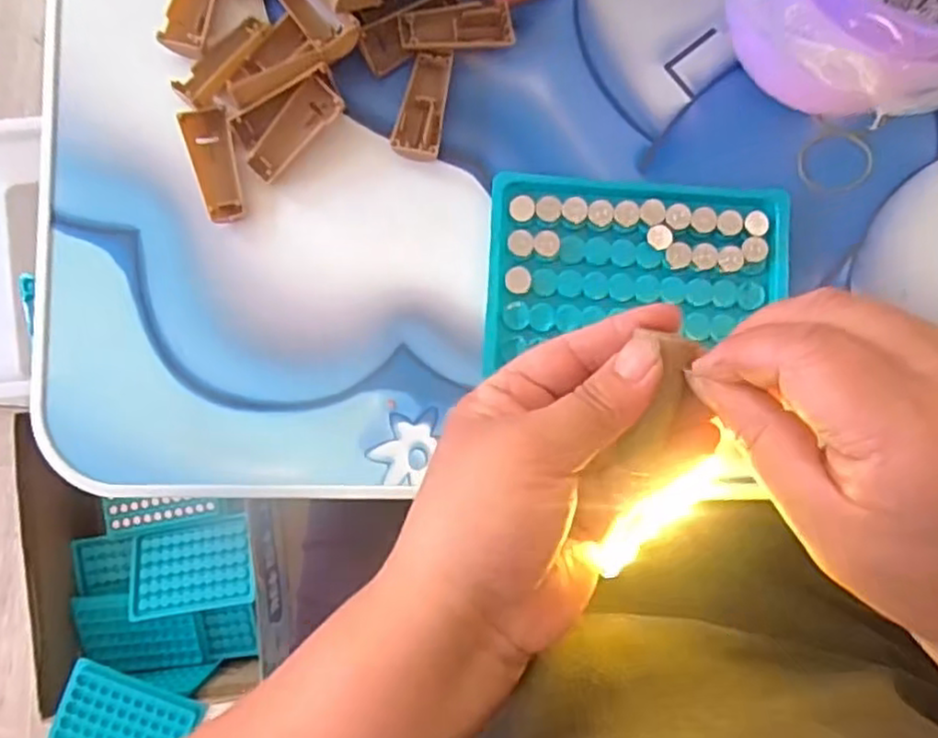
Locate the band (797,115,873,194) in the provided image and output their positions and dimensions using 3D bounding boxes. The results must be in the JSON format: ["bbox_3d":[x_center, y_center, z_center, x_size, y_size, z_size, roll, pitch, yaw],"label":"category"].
[{"bbox_3d":[0.167,-0.095,0.315,0.034,0.004,0.031,0,88,0],"label":"band"}]

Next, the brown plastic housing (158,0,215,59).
[{"bbox_3d":[-0.123,-0.166,0.313,0.018,0.006,0.050,18,88,0],"label":"brown plastic housing"}]

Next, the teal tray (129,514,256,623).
[{"bbox_3d":[-0.301,0.216,0.757,0.122,0.007,0.097,-2,63,-25],"label":"teal tray"}]

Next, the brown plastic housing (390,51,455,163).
[{"bbox_3d":[-0.020,-0.118,0.311,0.020,0.008,0.048,12,87,0],"label":"brown plastic housing"}]

